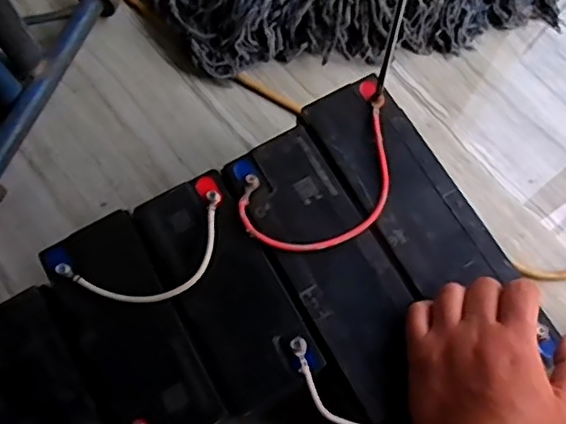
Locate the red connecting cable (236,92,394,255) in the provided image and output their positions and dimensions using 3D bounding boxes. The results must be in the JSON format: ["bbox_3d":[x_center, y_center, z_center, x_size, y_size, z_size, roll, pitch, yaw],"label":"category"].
[{"bbox_3d":[0.038,-0.020,0.461,0.143,0.009,0.084,-30,74,-8],"label":"red connecting cable"}]

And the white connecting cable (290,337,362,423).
[{"bbox_3d":[0.039,0.130,0.411,0.099,0.009,0.029,40,77,13],"label":"white connecting cable"}]

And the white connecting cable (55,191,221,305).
[{"bbox_3d":[-0.096,0.036,0.436,0.129,0.011,0.061,-27,74,-7],"label":"white connecting cable"}]

